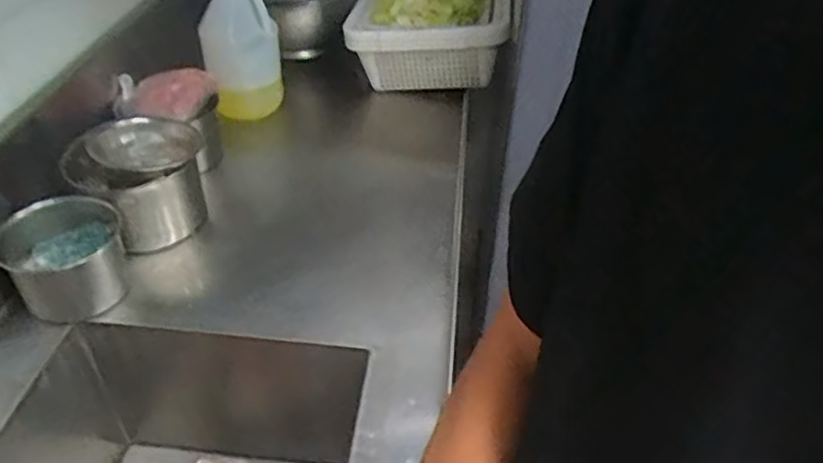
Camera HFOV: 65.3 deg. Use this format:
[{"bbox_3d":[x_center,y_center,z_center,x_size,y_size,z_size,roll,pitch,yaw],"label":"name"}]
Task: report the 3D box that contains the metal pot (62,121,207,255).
[{"bbox_3d":[-0.420,-0.066,0.995,0.156,0.167,0.132,-32,50,-34],"label":"metal pot"}]

